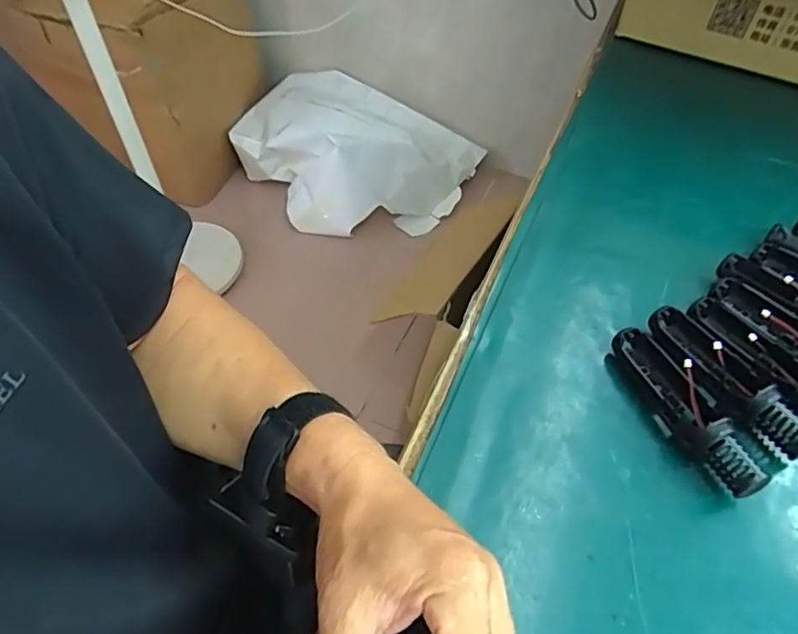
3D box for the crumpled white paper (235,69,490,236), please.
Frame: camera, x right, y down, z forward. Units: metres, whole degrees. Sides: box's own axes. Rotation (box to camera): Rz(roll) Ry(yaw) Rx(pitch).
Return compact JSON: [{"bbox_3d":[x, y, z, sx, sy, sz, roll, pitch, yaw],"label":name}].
[{"bbox_3d":[-0.130,-0.481,1.675,0.595,0.261,0.508,33,58,24],"label":"crumpled white paper"}]

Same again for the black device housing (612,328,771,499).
[{"bbox_3d":[0.180,0.057,0.369,0.026,0.033,0.121,-13,52,-11],"label":"black device housing"}]

